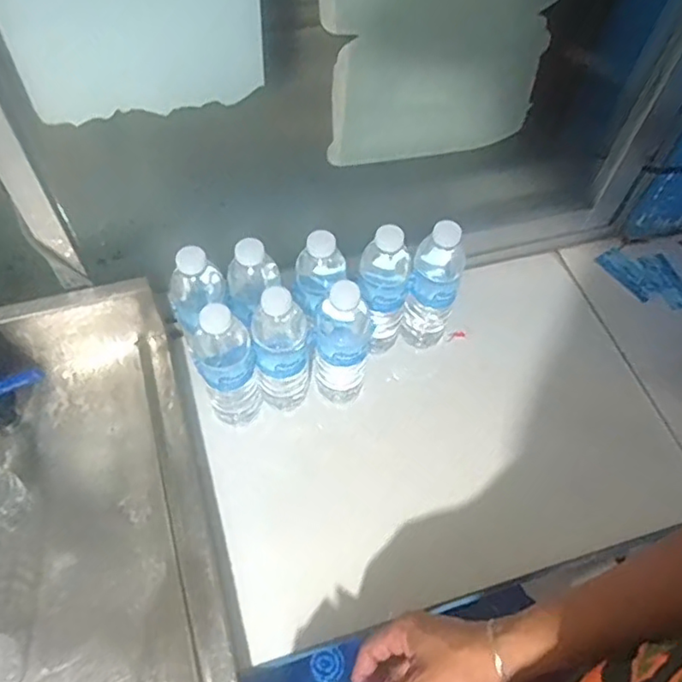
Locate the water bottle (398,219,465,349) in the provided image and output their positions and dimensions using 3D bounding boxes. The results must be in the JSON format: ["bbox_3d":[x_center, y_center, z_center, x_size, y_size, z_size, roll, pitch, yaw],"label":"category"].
[{"bbox_3d":[0.114,-0.064,0.761,0.059,0.211,0.052,17,58,8],"label":"water bottle"}]

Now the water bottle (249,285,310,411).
[{"bbox_3d":[-0.067,0.012,0.701,0.063,0.196,0.060,0,57,-3],"label":"water bottle"}]

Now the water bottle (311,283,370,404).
[{"bbox_3d":[0.001,0.000,0.714,0.064,0.198,0.070,5,57,0],"label":"water bottle"}]

